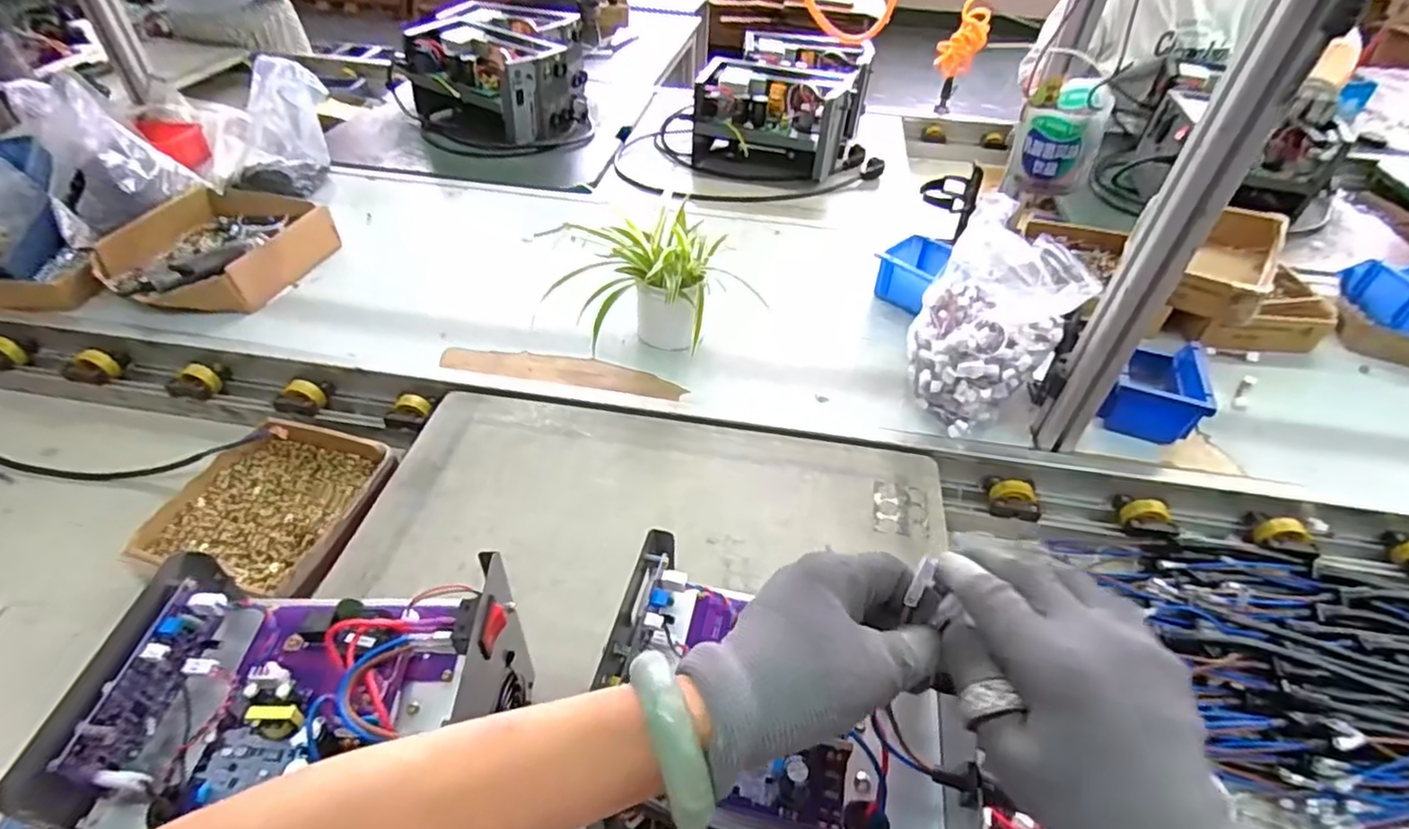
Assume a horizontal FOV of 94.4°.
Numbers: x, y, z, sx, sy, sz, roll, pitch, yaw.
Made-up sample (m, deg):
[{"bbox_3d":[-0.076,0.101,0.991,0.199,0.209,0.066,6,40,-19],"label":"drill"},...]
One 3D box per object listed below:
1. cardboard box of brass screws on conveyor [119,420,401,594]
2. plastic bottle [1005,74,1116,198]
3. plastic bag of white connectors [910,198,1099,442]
[{"bbox_3d":[-0.479,0.095,0.726,0.214,0.048,0.222,11,44,8],"label":"cardboard box of brass screws on conveyor"},{"bbox_3d":[0.283,-0.220,0.524,0.064,0.072,0.060,21,47,18],"label":"plastic bottle"},{"bbox_3d":[0.319,-0.108,0.759,0.134,0.188,0.162,-23,49,-24],"label":"plastic bag of white connectors"}]

